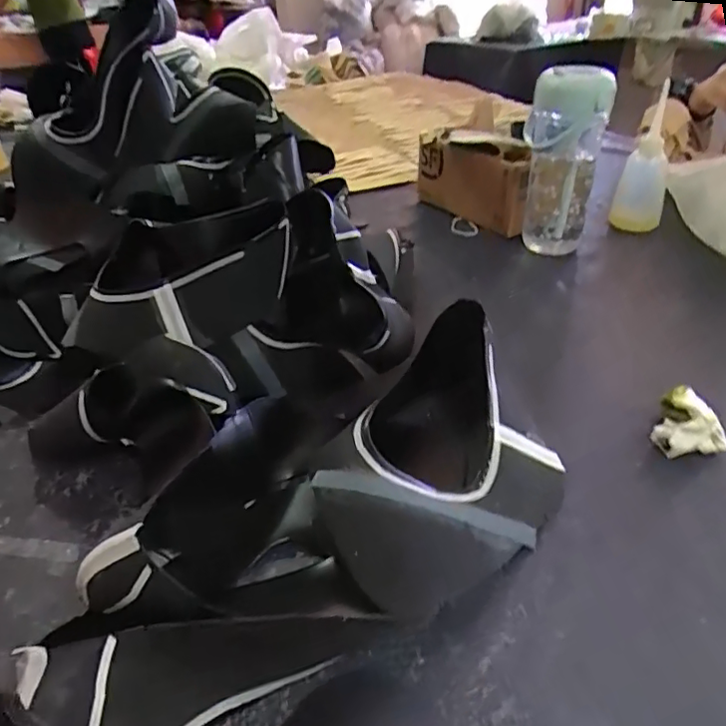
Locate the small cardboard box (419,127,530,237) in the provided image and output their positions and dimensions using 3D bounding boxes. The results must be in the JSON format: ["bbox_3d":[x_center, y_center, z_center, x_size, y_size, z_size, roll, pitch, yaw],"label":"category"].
[{"bbox_3d":[0.171,-0.269,0.853,0.086,0.115,0.211,-20,37,-25],"label":"small cardboard box"}]

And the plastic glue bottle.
[{"bbox_3d":[0.373,-0.253,0.782,0.052,0.166,0.046,-10,34,-11],"label":"plastic glue bottle"}]

